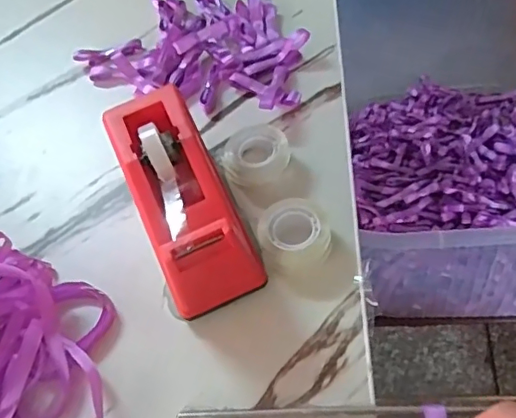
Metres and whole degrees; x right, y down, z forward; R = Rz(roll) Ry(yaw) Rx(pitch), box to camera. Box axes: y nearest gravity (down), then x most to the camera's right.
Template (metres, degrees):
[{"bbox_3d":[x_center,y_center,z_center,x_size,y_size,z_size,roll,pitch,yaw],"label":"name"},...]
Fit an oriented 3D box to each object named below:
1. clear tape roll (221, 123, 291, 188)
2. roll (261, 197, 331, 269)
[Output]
[{"bbox_3d":[-0.002,-0.039,0.416,0.042,0.028,0.040,-6,53,8],"label":"clear tape roll"},{"bbox_3d":[0.025,0.017,0.378,0.042,0.022,0.047,-15,52,1],"label":"roll"}]

